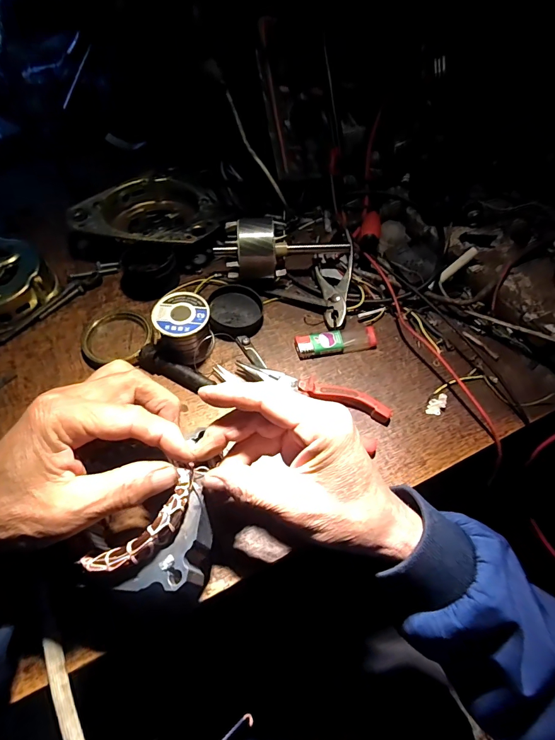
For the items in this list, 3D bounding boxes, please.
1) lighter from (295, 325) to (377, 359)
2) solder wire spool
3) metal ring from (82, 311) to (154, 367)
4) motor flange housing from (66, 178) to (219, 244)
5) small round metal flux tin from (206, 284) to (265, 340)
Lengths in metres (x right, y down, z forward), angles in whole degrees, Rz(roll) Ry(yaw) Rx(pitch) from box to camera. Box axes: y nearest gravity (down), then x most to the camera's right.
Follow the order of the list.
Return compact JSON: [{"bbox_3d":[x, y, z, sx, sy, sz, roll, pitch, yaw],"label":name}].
[{"bbox_3d":[0.060,-0.031,0.387,0.083,0.012,0.029,-12,58,-6],"label":"lighter"},{"bbox_3d":[-0.090,-0.040,0.365,0.049,0.050,0.049,0,58,1],"label":"solder wire spool"},{"bbox_3d":[-0.160,-0.036,0.377,0.068,0.014,0.066,0,58,1],"label":"metal ring"},{"bbox_3d":[-0.156,-0.191,0.462,0.171,0.040,0.142,-1,58,0],"label":"motor flange housing"},{"bbox_3d":[-0.044,-0.063,0.401,0.055,0.014,0.065,-10,58,-6],"label":"small round metal flux tin"}]

